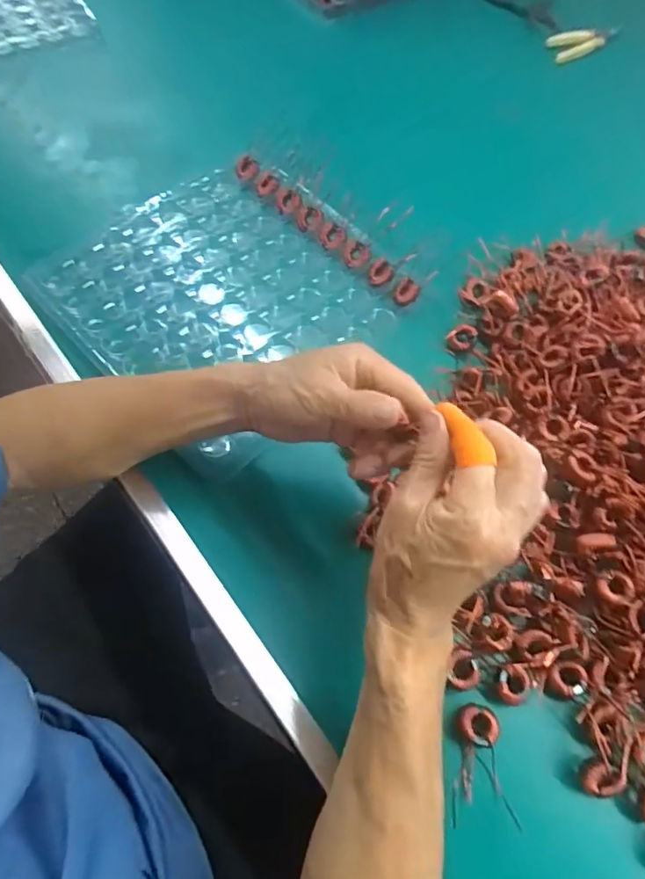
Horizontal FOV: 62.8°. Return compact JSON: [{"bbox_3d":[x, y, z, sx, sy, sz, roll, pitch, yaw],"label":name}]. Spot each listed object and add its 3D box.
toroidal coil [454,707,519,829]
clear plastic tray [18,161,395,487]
[{"bbox_3d":[0.101,0.214,0.348,0.039,0.018,0.067,-2,64,-4],"label":"toroidal coil"},{"bbox_3d":[-0.100,-0.136,0.505,0.247,0.021,0.281,-41,73,-20],"label":"clear plastic tray"}]

